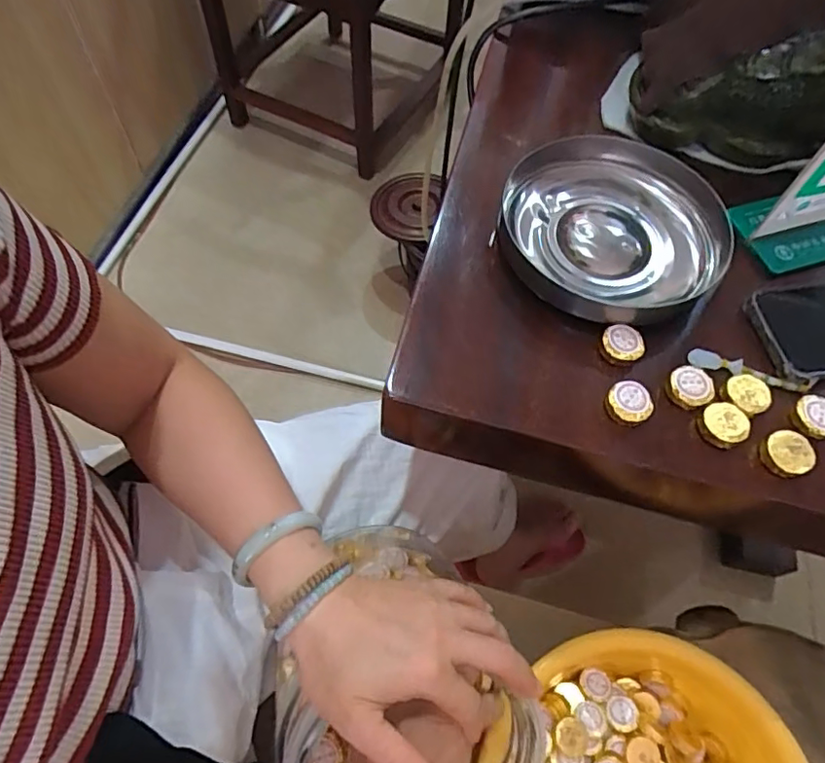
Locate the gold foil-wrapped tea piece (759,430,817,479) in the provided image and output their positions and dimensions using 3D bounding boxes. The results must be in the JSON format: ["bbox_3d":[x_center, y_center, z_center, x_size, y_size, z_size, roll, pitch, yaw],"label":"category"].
[{"bbox_3d":[0.259,0.050,0.383,0.028,0.015,0.030,1,62,-3],"label":"gold foil-wrapped tea piece"}]

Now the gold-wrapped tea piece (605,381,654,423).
[{"bbox_3d":[0.154,0.014,0.393,0.031,0.008,0.031,1,62,-3],"label":"gold-wrapped tea piece"}]

